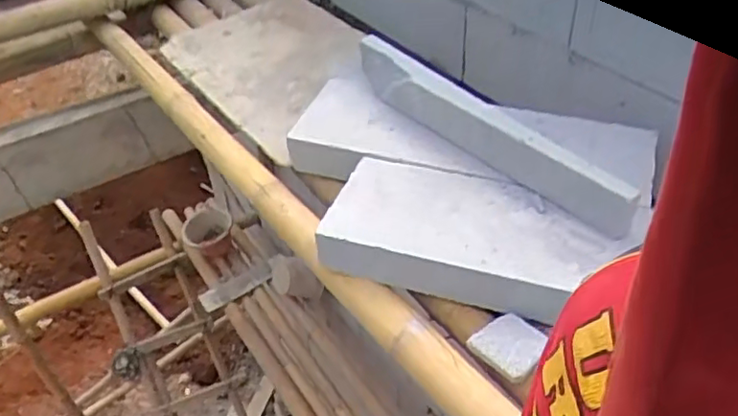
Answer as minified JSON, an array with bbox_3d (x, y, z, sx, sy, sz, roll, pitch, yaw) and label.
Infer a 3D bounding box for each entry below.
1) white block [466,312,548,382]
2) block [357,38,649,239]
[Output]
[{"bbox_3d":[0.187,0.180,0.853,0.076,0.021,0.085,-33,49,-30],"label":"white block"},{"bbox_3d":[0.171,-0.141,1.033,0.072,0.079,0.584,-28,47,-26],"label":"block"}]

